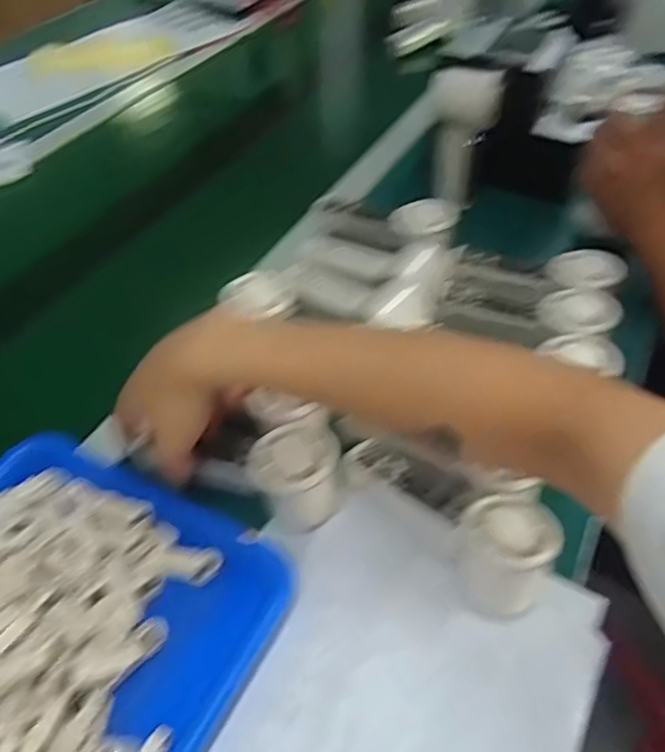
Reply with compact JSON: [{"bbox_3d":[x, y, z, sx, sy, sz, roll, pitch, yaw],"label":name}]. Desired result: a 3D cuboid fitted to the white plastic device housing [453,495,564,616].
[{"bbox_3d":[0.113,0.111,0.414,0.059,0.055,0.060,1,51,-1],"label":"white plastic device housing"}]

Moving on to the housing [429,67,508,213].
[{"bbox_3d":[0.140,-0.253,0.692,0.071,0.148,0.034,9,48,11],"label":"housing"}]

